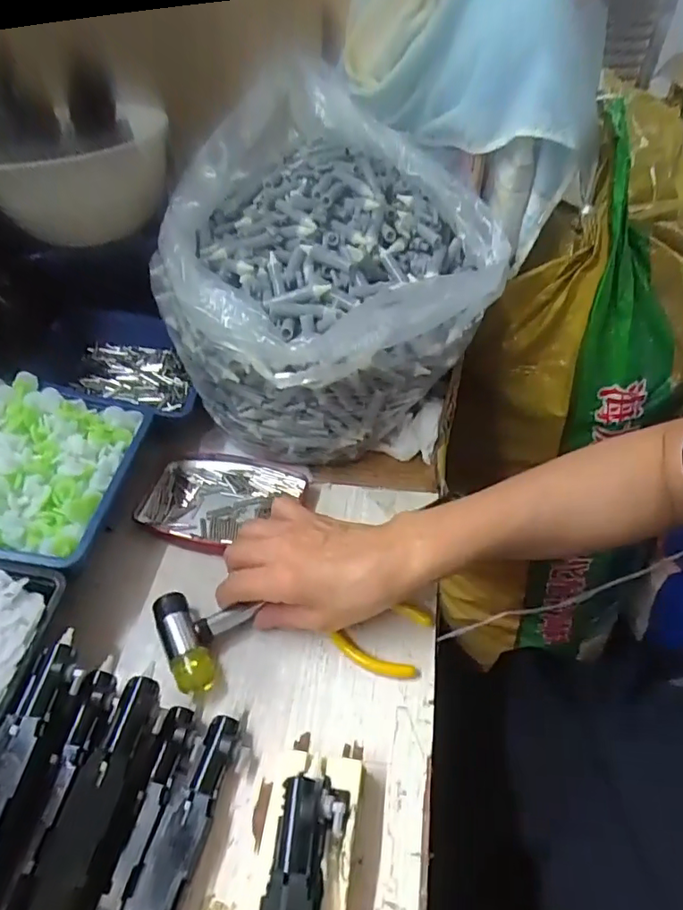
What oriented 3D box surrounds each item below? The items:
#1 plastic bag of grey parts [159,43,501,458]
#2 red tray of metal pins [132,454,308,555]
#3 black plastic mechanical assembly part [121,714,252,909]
[{"bbox_3d":[-0.026,-0.141,0.439,0.229,0.185,0.254,-27,53,-23],"label":"plastic bag of grey parts"},{"bbox_3d":[-0.095,0.036,0.435,0.111,0.016,0.089,15,49,14],"label":"red tray of metal pins"},{"bbox_3d":[-0.081,0.196,0.286,0.029,0.019,0.117,14,49,13],"label":"black plastic mechanical assembly part"}]

